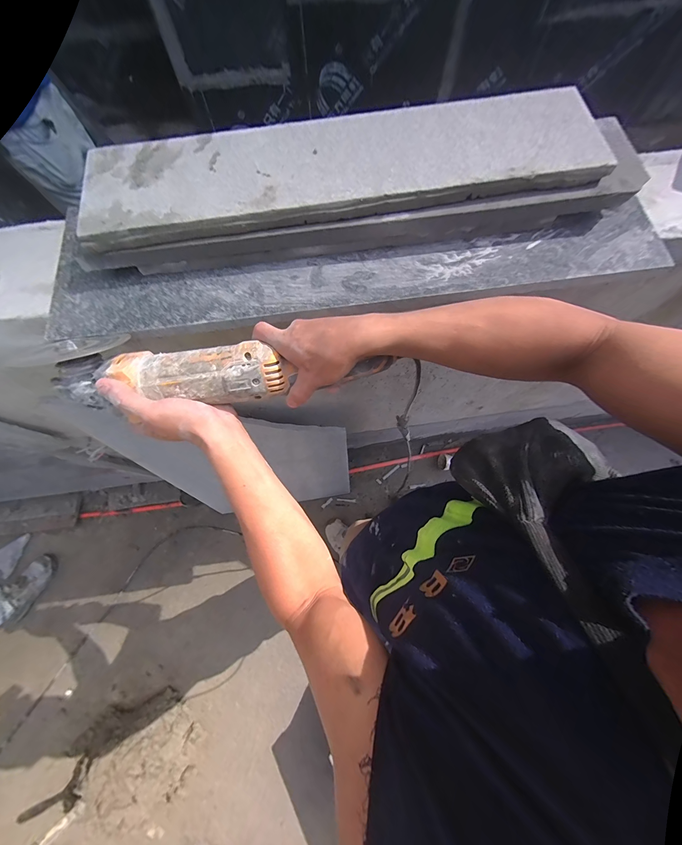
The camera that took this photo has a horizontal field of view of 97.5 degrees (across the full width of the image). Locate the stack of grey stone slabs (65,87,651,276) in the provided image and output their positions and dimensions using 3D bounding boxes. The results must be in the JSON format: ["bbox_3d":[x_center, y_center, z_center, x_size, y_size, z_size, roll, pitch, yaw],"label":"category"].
[{"bbox_3d":[0.014,-0.293,0.359,0.637,0.048,0.155,-6,73,0],"label":"stack of grey stone slabs"}]

